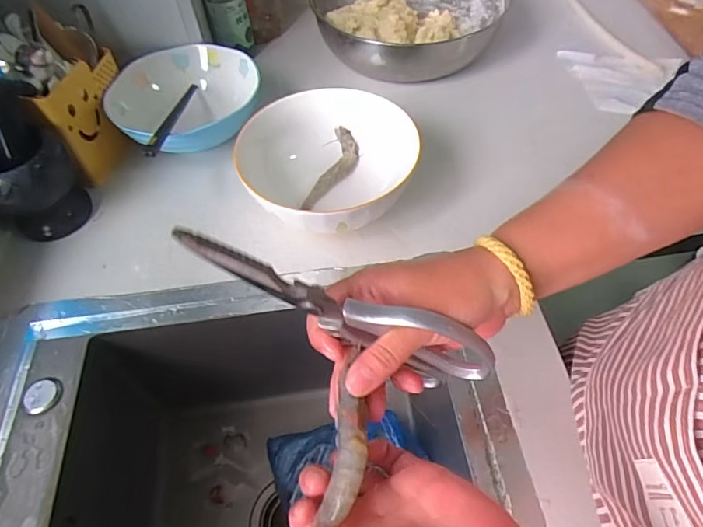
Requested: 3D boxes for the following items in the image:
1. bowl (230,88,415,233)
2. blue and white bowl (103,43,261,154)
[{"bbox_3d":[-0.022,-0.101,0.566,0.190,0.090,0.203,-1,54,2],"label":"bowl"},{"bbox_3d":[-0.218,-0.216,0.660,0.191,0.066,0.175,-1,54,2],"label":"blue and white bowl"}]

